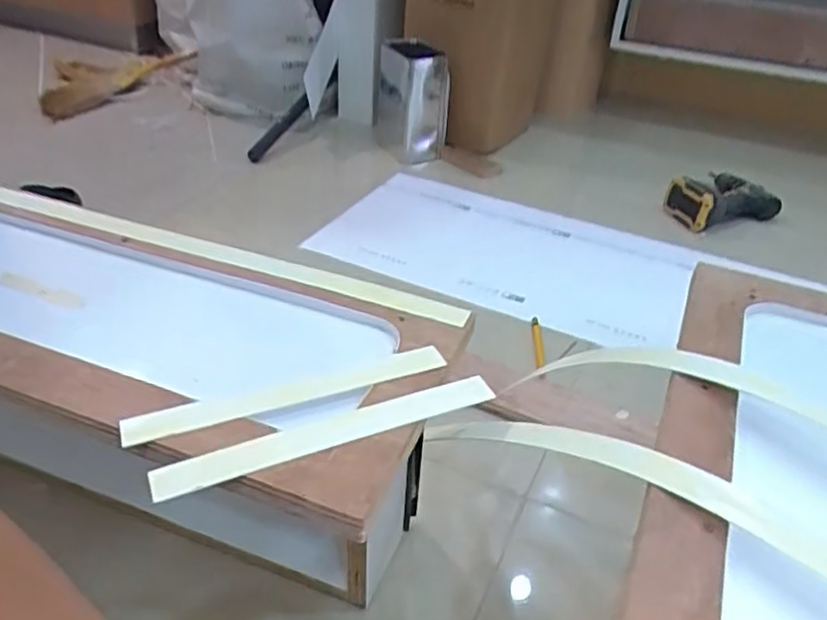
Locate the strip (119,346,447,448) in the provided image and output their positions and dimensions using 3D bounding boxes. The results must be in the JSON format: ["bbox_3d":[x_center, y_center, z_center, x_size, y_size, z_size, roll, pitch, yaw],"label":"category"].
[{"bbox_3d":[-0.089,0.061,0.491,0.238,0.007,0.026,-13,40,-22],"label":"strip"}]

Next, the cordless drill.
[{"bbox_3d":[0.613,-0.221,1.325,0.220,0.089,0.156,-21,41,-29],"label":"cordless drill"}]

